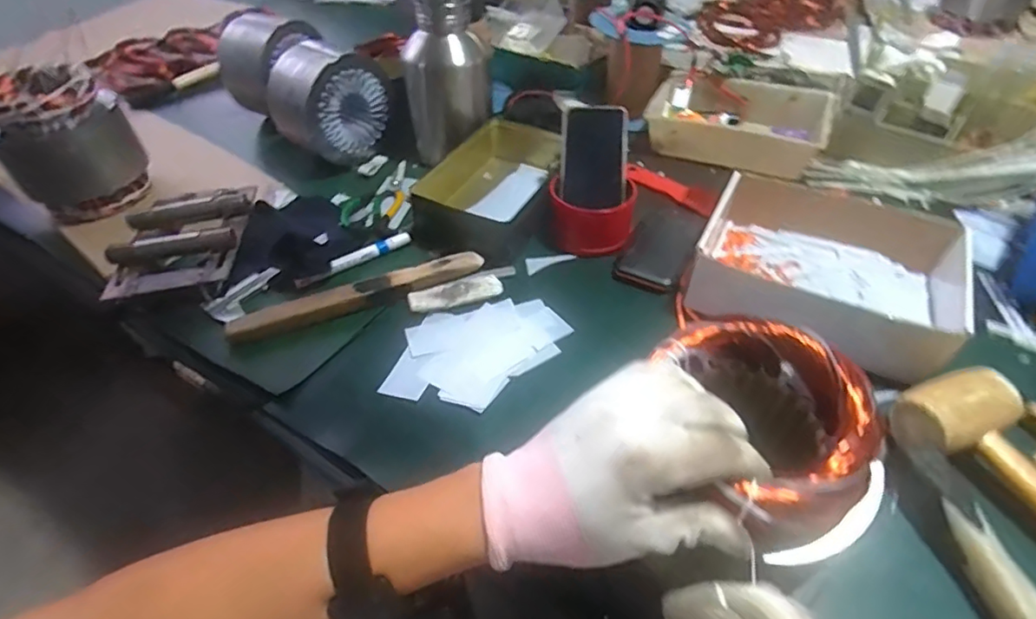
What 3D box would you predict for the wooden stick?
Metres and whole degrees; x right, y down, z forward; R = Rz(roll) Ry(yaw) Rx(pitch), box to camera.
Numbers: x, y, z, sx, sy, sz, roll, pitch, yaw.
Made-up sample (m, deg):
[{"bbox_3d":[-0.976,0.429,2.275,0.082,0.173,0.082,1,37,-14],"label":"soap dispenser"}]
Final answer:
[{"bbox_3d":[-0.171,-0.015,0.606,0.269,0.025,0.027,-17,47,-13],"label":"wooden stick"}]

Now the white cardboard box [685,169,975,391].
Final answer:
[{"bbox_3d":[0.331,-0.052,0.592,0.253,0.070,0.206,21,51,22],"label":"white cardboard box"}]

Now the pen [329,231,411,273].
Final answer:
[{"bbox_3d":[-0.176,-0.069,0.667,0.101,0.015,0.011,-29,51,-23],"label":"pen"}]

